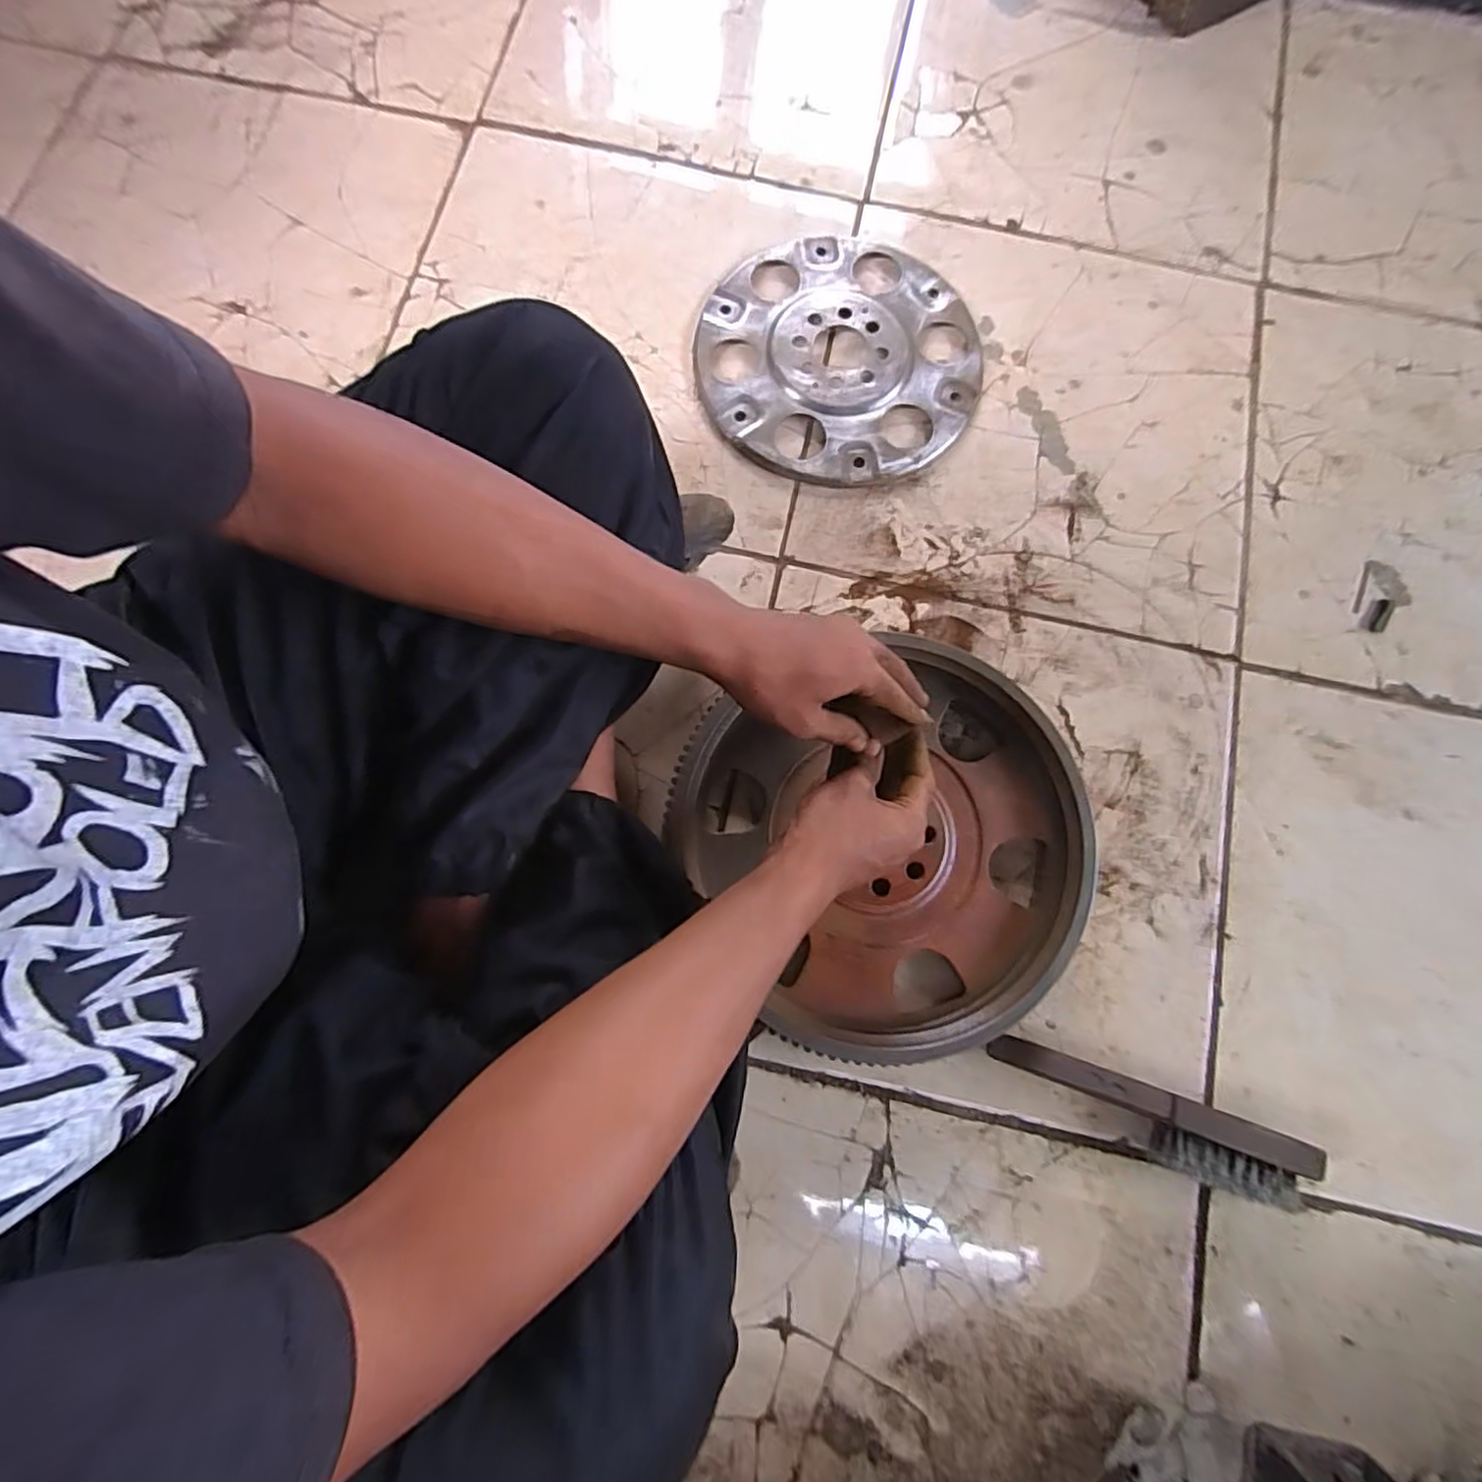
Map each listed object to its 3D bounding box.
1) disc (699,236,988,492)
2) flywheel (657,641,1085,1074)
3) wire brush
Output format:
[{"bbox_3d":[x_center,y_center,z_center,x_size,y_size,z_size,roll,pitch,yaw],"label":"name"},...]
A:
[{"bbox_3d":[0.093,-0.367,0.640,0.263,0.012,0.268,0,78,-1],"label":"disc"},{"bbox_3d":[0.101,0.071,0.513,0.306,0.045,0.309,0,79,0],"label":"flywheel"},{"bbox_3d":[0.290,0.276,0.485,0.223,0.038,0.055,18,78,3],"label":"wire brush"}]

